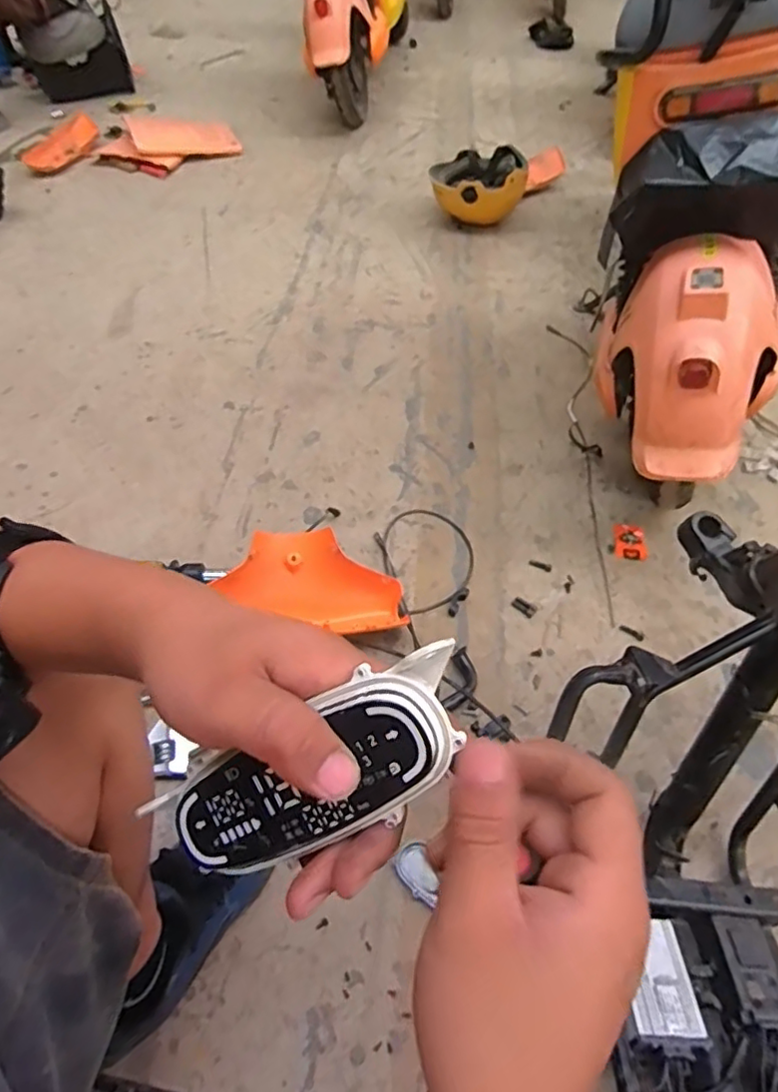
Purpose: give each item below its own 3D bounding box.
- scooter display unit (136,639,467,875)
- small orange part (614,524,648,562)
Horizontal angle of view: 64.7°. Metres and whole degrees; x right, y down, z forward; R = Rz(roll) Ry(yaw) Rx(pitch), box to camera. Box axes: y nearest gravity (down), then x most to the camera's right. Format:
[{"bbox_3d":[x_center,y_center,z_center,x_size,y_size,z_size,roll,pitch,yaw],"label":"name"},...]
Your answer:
[{"bbox_3d":[-0.028,0.089,0.238,0.132,0.014,0.048,-31,82,13],"label":"scooter display unit"},{"bbox_3d":[0.414,-0.007,1.058,0.050,0.015,0.074,1,51,-1],"label":"small orange part"}]

